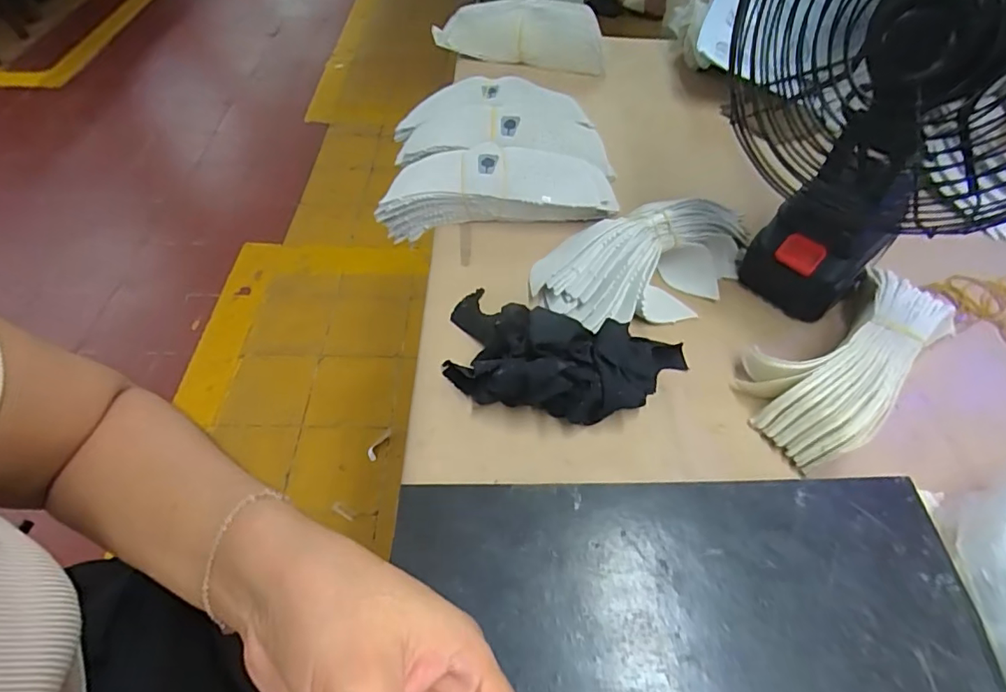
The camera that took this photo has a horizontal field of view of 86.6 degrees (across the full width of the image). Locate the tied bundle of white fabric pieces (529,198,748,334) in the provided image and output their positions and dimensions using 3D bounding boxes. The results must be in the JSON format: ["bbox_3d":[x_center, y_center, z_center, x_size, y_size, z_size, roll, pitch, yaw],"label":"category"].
[{"bbox_3d":[0.117,-0.077,0.438,0.189,0.051,0.111,-26,57,-20],"label":"tied bundle of white fabric pieces"}]

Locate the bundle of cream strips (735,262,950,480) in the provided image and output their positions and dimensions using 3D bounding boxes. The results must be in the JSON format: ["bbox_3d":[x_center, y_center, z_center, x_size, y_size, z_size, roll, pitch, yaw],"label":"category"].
[{"bbox_3d":[0.244,0.007,0.377,0.177,0.050,0.088,-34,56,-15],"label":"bundle of cream strips"}]

